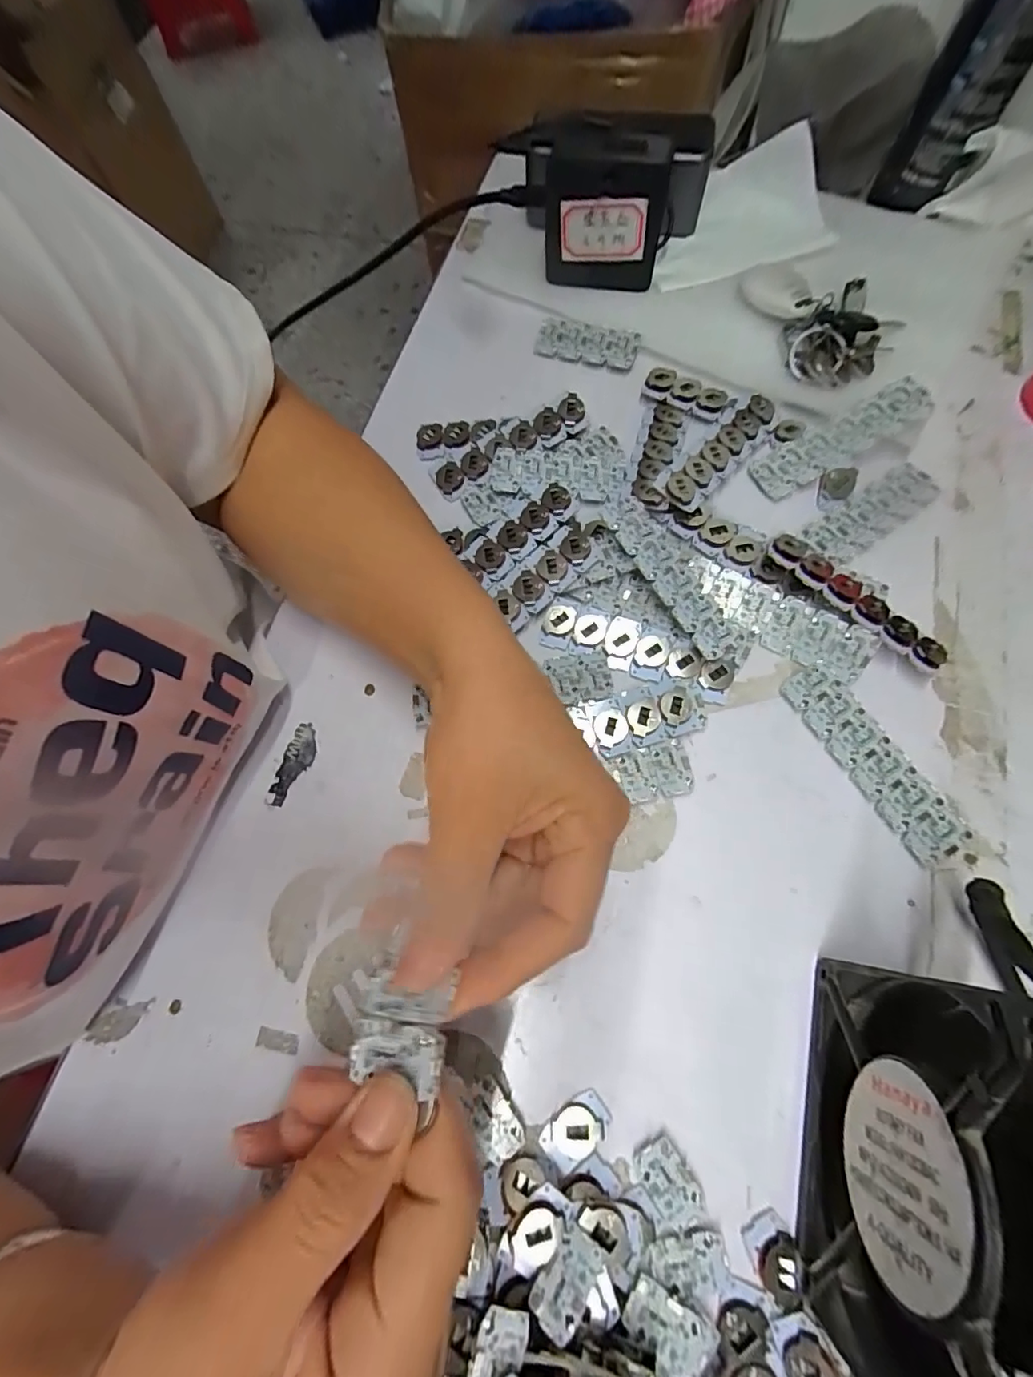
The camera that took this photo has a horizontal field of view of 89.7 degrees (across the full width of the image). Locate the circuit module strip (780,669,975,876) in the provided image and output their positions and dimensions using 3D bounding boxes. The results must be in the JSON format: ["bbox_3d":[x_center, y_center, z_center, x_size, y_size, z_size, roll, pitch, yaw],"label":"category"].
[{"bbox_3d":[0.183,0.037,0.268,0.029,0.007,0.110,-29,73,-9],"label":"circuit module strip"}]

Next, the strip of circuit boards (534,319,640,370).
[{"bbox_3d":[0.050,-0.245,0.368,0.071,0.009,0.031,17,72,7],"label":"strip of circuit boards"}]

